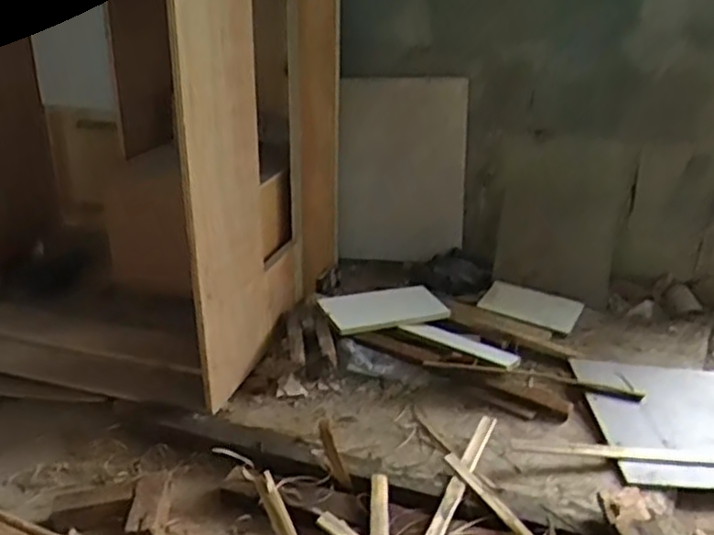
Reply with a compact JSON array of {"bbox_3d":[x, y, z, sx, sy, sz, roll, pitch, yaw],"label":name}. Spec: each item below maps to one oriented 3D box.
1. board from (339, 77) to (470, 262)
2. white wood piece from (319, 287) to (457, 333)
[{"bbox_3d":[0.124,-0.263,1.913,0.341,0.491,0.027,1,13,1],"label":"board"},{"bbox_3d":[0.069,0.095,1.626,0.302,0.018,0.119,-4,44,-19],"label":"white wood piece"}]

